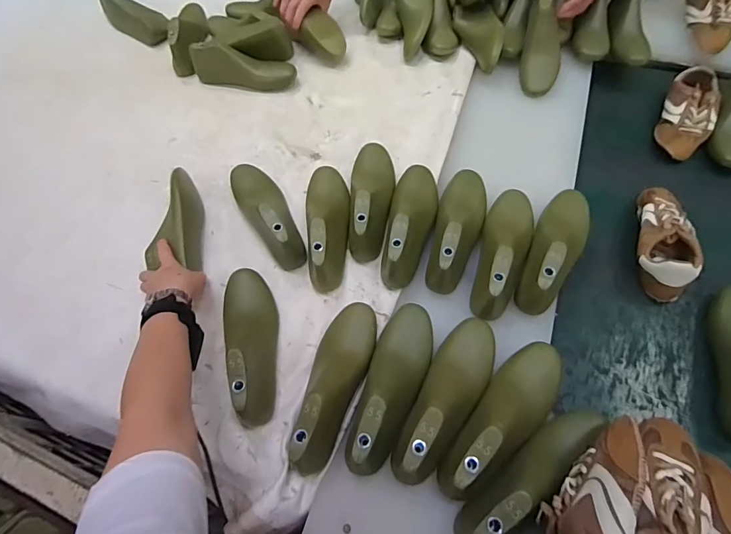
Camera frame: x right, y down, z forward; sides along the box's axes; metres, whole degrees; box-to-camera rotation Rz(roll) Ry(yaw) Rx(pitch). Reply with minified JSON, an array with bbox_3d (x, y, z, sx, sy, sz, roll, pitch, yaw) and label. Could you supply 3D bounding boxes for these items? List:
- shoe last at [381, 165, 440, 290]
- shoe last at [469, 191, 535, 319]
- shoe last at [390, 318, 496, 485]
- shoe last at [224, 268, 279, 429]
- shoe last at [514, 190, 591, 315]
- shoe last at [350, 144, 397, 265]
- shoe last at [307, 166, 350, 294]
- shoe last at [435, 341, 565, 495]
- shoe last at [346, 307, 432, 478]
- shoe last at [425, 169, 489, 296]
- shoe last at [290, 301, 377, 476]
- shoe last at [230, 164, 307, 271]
[{"bbox_3d":[0.075,-0.082,0.650,0.073,0.086,0.235,8,62,9],"label":"shoe last"},{"bbox_3d":[0.211,-0.033,0.610,0.073,0.074,0.233,19,65,14],"label":"shoe last"},{"bbox_3d":[0.106,0.158,0.508,0.073,0.070,0.227,26,66,17],"label":"shoe last"},{"bbox_3d":[-0.159,0.098,0.569,0.067,0.086,0.225,-17,62,-5],"label":"shoe last"},{"bbox_3d":[0.296,-0.038,0.611,0.075,0.076,0.233,22,65,15],"label":"shoe last"},{"bbox_3d":[0.011,-0.127,0.679,0.072,0.085,0.227,1,62,5],"label":"shoe last"},{"bbox_3d":[-0.060,-0.076,0.663,0.070,0.085,0.231,-7,61,1],"label":"shoe last"},{"bbox_3d":[0.178,0.180,0.493,0.074,0.067,0.227,35,70,21],"label":"shoe last"},{"bbox_3d":[0.038,0.145,0.519,0.073,0.077,0.221,12,63,11],"label":"shoe last"},{"bbox_3d":[0.147,-0.067,0.638,0.073,0.083,0.221,13,63,11],"label":"shoe last"},{"bbox_3d":[-0.040,0.145,0.526,0.076,0.076,0.220,8,62,9],"label":"shoe last"},{"bbox_3d":[-0.169,-0.102,0.681,0.071,0.080,0.225,-25,63,-9],"label":"shoe last"}]

